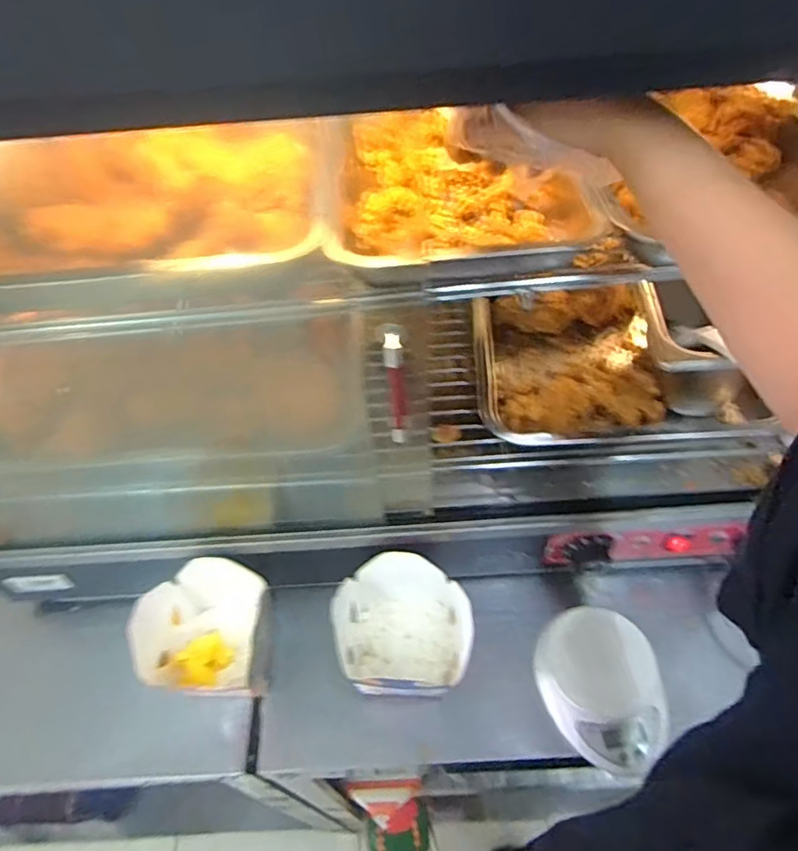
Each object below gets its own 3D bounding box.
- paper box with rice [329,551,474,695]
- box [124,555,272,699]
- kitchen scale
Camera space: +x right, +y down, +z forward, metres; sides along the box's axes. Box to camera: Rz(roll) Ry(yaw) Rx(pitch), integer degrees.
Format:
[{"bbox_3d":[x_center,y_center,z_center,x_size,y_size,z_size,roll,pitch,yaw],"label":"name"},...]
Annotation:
[{"bbox_3d":[0.001,0.199,0.584,0.138,0.067,0.141,-4,51,1],"label":"paper box with rice"},{"bbox_3d":[-0.197,0.211,0.590,0.116,0.093,0.130,-2,51,3],"label":"box"},{"bbox_3d":[0.205,0.259,0.564,0.114,0.025,0.149,-12,51,-5],"label":"kitchen scale"}]

